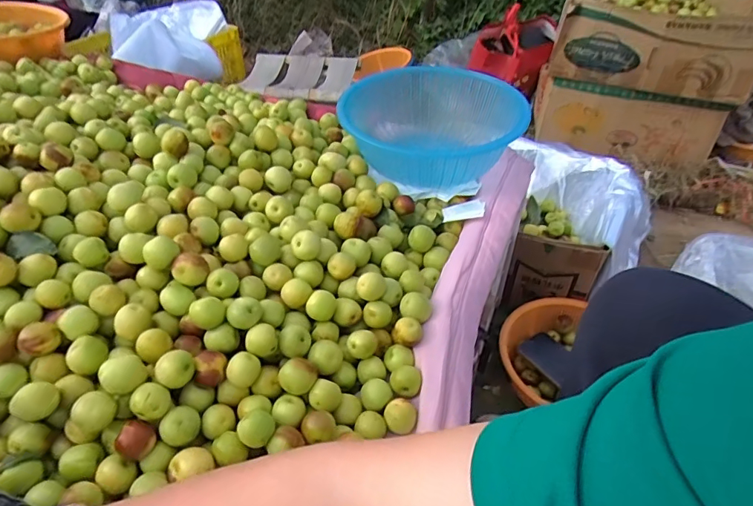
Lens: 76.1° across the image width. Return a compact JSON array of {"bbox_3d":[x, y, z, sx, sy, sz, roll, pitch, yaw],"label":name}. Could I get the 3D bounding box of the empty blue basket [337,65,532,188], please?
[{"bbox_3d":[0.084,-0.203,0.759,0.266,0.107,0.296,4,43,3],"label":"empty blue basket"}]

